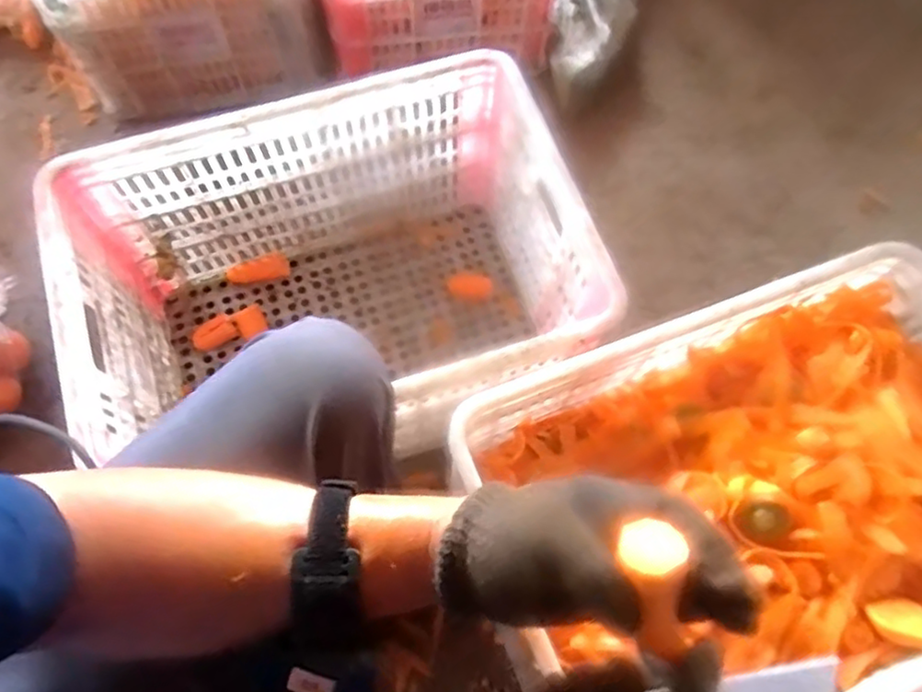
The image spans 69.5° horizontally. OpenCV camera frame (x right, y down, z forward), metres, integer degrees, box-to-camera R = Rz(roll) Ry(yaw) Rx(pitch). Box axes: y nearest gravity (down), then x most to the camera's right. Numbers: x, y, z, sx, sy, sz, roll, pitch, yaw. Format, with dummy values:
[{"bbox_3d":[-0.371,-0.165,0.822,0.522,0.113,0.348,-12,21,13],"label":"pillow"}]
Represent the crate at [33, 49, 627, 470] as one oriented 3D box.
[{"bbox_3d":[-0.138,-0.057,0.782,0.502,0.295,0.359,-19,71,-10],"label":"crate"}]

